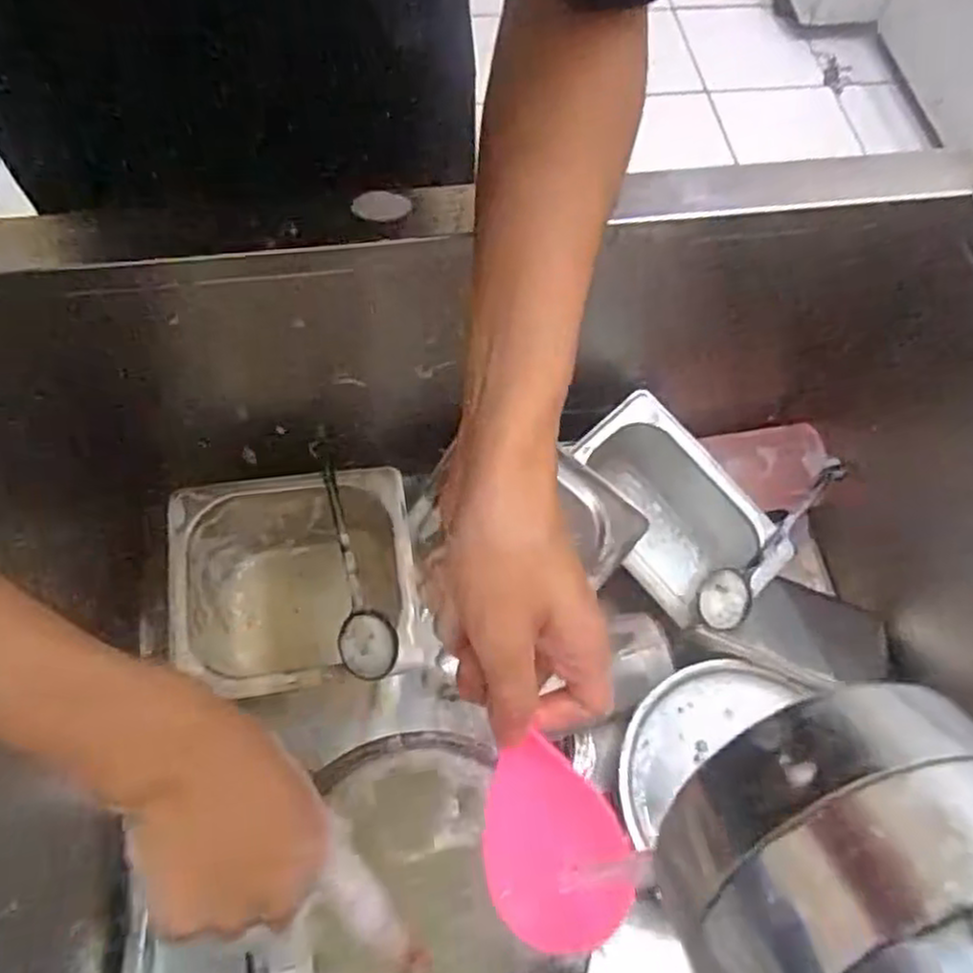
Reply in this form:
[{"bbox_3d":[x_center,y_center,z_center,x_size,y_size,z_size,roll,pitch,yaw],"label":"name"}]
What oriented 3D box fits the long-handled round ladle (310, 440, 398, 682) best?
[{"bbox_3d":[-0.106,0.049,0.562,0.039,0.020,0.191,-15,66,-10],"label":"long-handled round ladle"}]

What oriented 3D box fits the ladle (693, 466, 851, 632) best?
[{"bbox_3d":[0.232,0.048,0.601,0.198,0.040,0.041,-39,73,-19],"label":"ladle"}]

